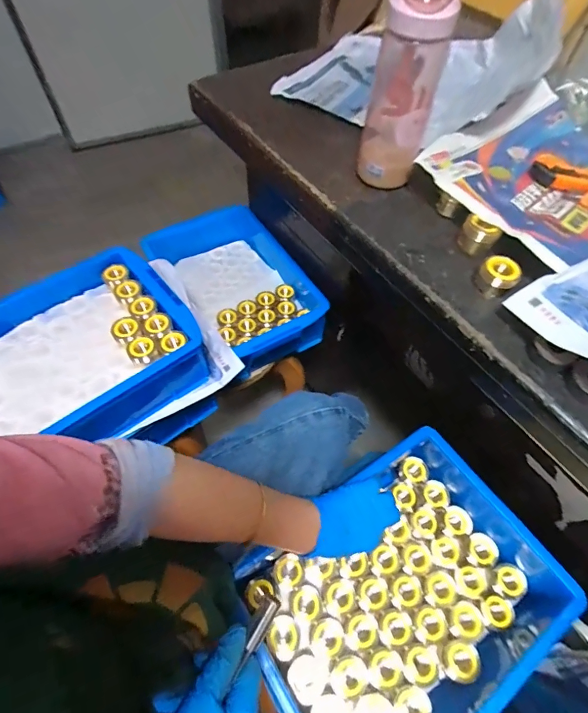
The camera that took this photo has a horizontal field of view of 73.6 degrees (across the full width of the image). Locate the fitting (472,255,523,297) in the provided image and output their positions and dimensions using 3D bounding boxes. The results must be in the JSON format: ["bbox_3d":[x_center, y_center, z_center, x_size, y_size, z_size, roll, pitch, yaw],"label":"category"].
[{"bbox_3d":[0.215,-0.085,0.419,0.042,0.031,0.032,34,62,19],"label":"fitting"}]

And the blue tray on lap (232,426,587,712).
[{"bbox_3d":[0.130,0.284,0.481,0.347,0.100,0.259,-28,62,-18],"label":"blue tray on lap"}]

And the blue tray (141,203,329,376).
[{"bbox_3d":[-0.100,-0.139,0.785,0.241,0.112,0.351,-28,62,-18],"label":"blue tray"}]

